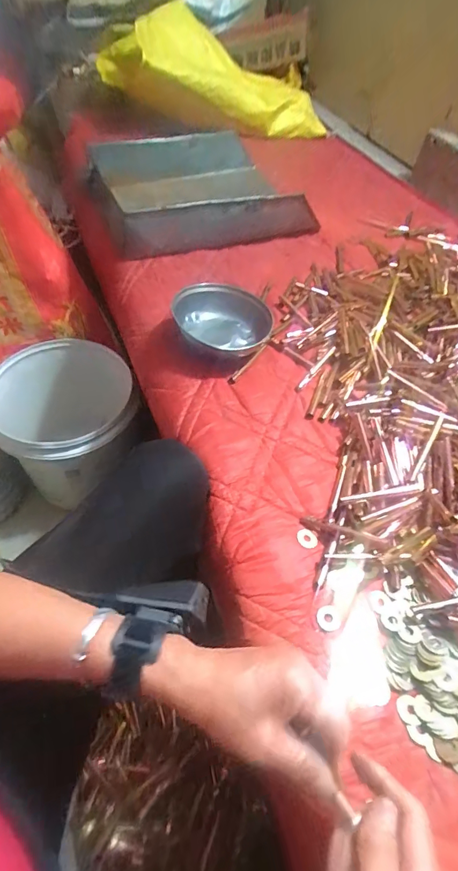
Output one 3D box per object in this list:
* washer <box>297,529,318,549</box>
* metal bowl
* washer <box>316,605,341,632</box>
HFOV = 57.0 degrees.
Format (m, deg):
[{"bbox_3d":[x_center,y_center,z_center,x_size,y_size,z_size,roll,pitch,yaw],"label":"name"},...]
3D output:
[{"bbox_3d":[0.082,0.109,0.446,0.022,0.005,0.022,3,52,-3],"label":"washer"},{"bbox_3d":[-0.002,-0.154,0.601,0.143,0.046,0.159,-9,54,-12],"label":"metal bowl"},{"bbox_3d":[0.095,0.174,0.401,0.023,0.004,0.022,3,52,-3],"label":"washer"}]

